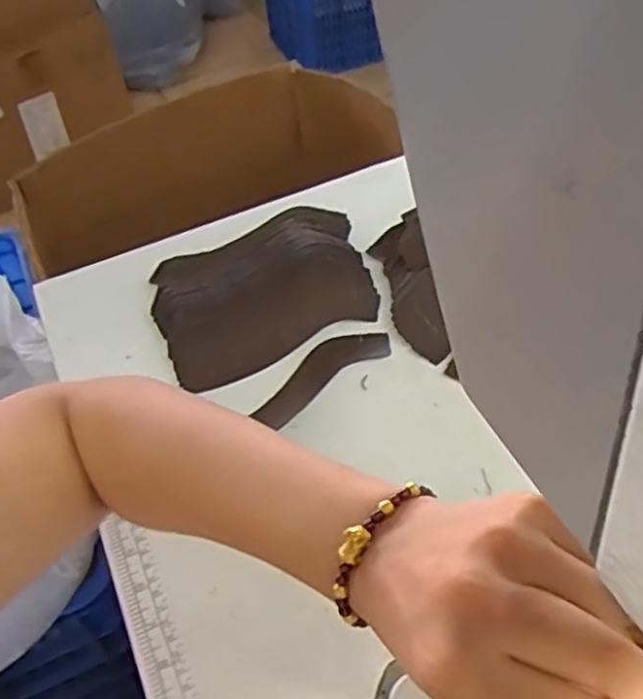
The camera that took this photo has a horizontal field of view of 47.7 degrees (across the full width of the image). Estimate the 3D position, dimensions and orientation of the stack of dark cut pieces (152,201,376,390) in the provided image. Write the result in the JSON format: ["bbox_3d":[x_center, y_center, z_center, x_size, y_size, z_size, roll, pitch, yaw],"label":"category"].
[{"bbox_3d":[-0.052,-0.049,0.590,0.171,0.041,0.135,-24,50,-13],"label":"stack of dark cut pieces"}]

